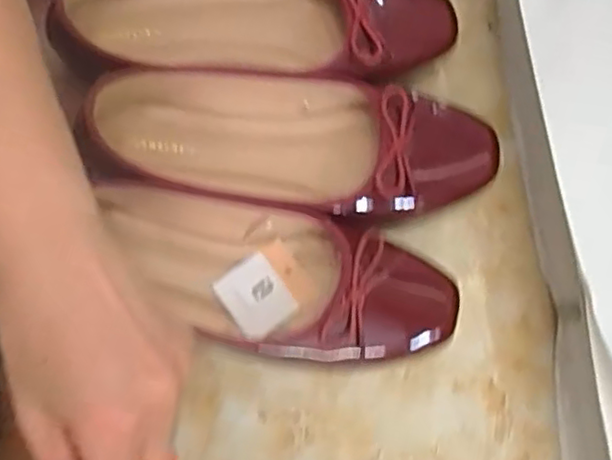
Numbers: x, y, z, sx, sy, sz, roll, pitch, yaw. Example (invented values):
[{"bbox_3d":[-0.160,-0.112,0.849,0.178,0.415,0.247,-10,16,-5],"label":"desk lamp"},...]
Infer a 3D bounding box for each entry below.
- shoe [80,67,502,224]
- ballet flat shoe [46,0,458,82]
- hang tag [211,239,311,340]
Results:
[{"bbox_3d":[-0.001,-0.052,0.396,0.248,0.064,0.085,4,81,-6],"label":"shoe"},{"bbox_3d":[-0.025,-0.132,0.421,0.247,0.069,0.089,1,82,-7],"label":"ballet flat shoe"},{"bbox_3d":[-0.026,0.037,0.402,0.050,0.004,0.043,-37,88,-10],"label":"hang tag"}]

